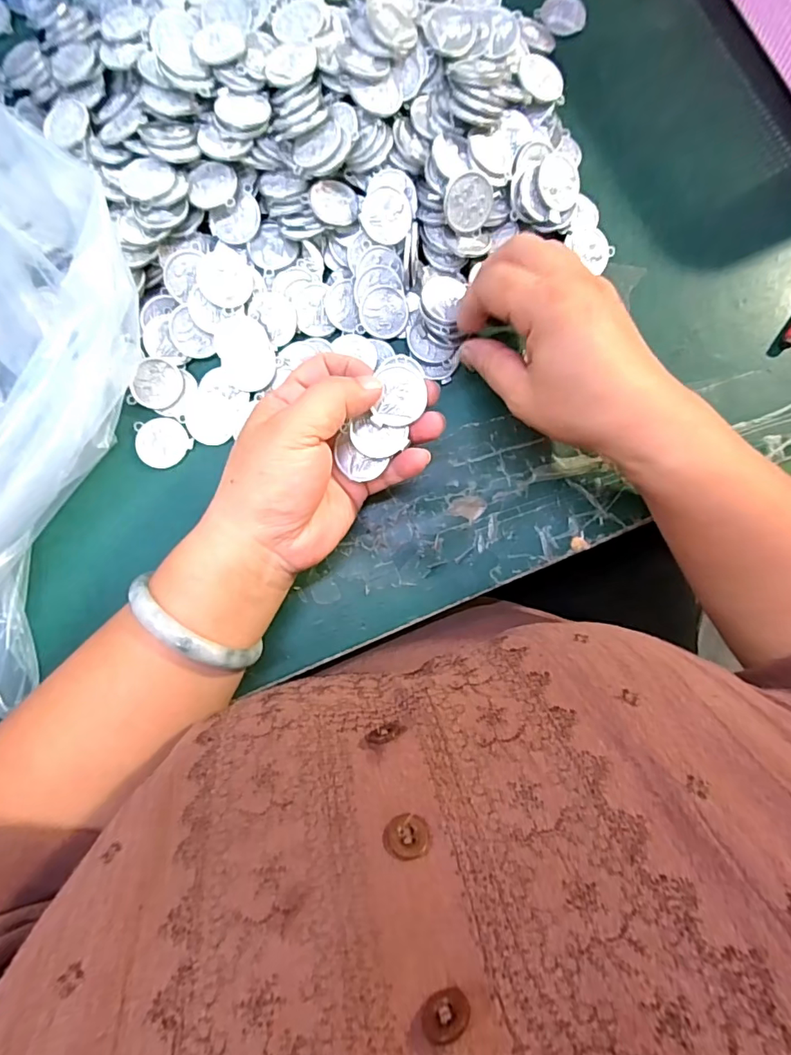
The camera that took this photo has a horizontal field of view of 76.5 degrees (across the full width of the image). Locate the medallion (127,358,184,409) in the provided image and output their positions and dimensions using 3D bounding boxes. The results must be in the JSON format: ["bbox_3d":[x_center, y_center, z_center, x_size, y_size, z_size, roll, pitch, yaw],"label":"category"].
[{"bbox_3d":[-0.139,-0.083,0.291,0.028,0.007,0.028,11,91,-12],"label":"medallion"}]

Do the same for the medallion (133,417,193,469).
[{"bbox_3d":[-0.137,-0.051,0.291,0.032,0.004,0.029,42,84,3],"label":"medallion"}]

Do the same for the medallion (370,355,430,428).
[{"bbox_3d":[0.002,-0.067,0.247,0.023,0.004,0.034,7,100,-6],"label":"medallion"}]

